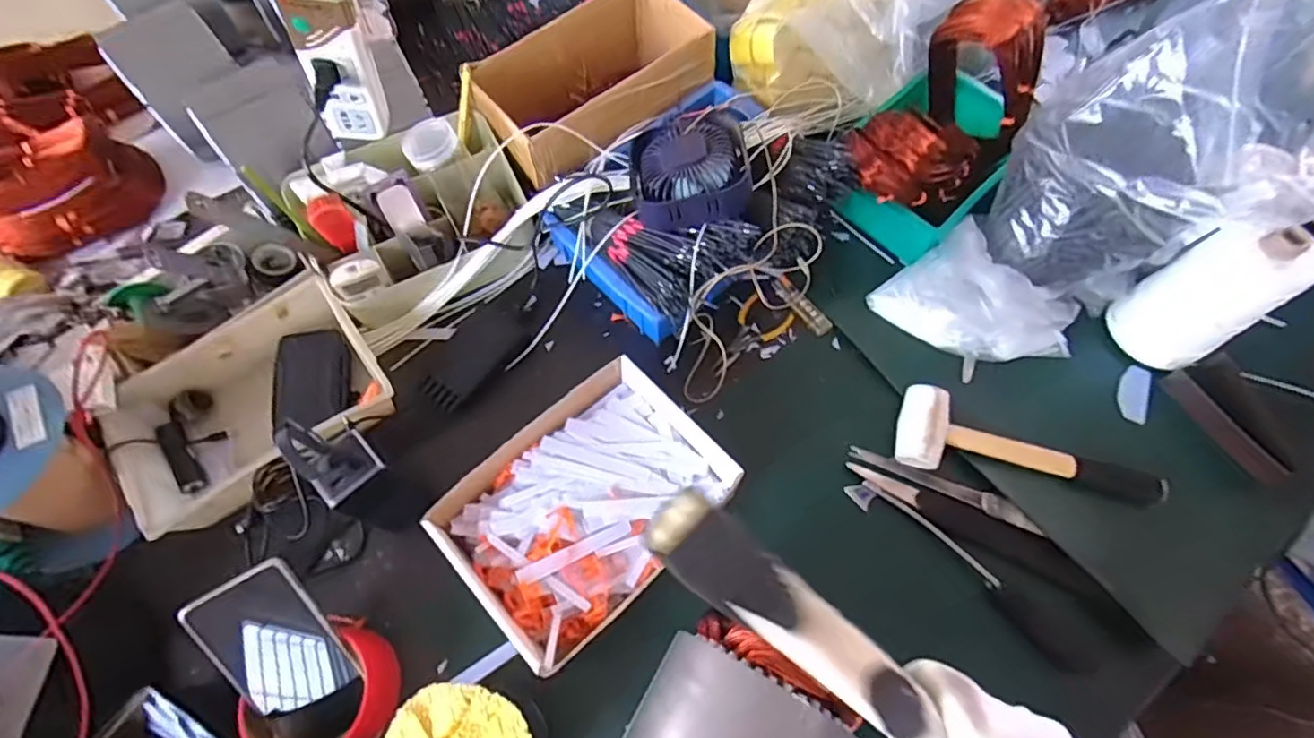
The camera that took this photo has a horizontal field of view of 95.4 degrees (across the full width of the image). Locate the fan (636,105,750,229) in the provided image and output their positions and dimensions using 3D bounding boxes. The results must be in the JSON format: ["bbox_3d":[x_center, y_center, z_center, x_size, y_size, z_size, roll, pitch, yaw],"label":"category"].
[{"bbox_3d":[0.033,-0.203,0.612,0.124,0.050,0.124,-5,69,12],"label":"fan"}]

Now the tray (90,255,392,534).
[{"bbox_3d":[-0.414,0.033,0.616,0.245,0.057,0.188,-32,70,-14],"label":"tray"}]

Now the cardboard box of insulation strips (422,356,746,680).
[{"bbox_3d":[-0.060,0.123,0.570,0.248,0.075,0.179,-41,72,-17],"label":"cardboard box of insulation strips"}]

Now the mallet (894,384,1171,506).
[{"bbox_3d":[0.380,0.085,0.608,0.265,0.052,0.084,13,66,5],"label":"mallet"}]

